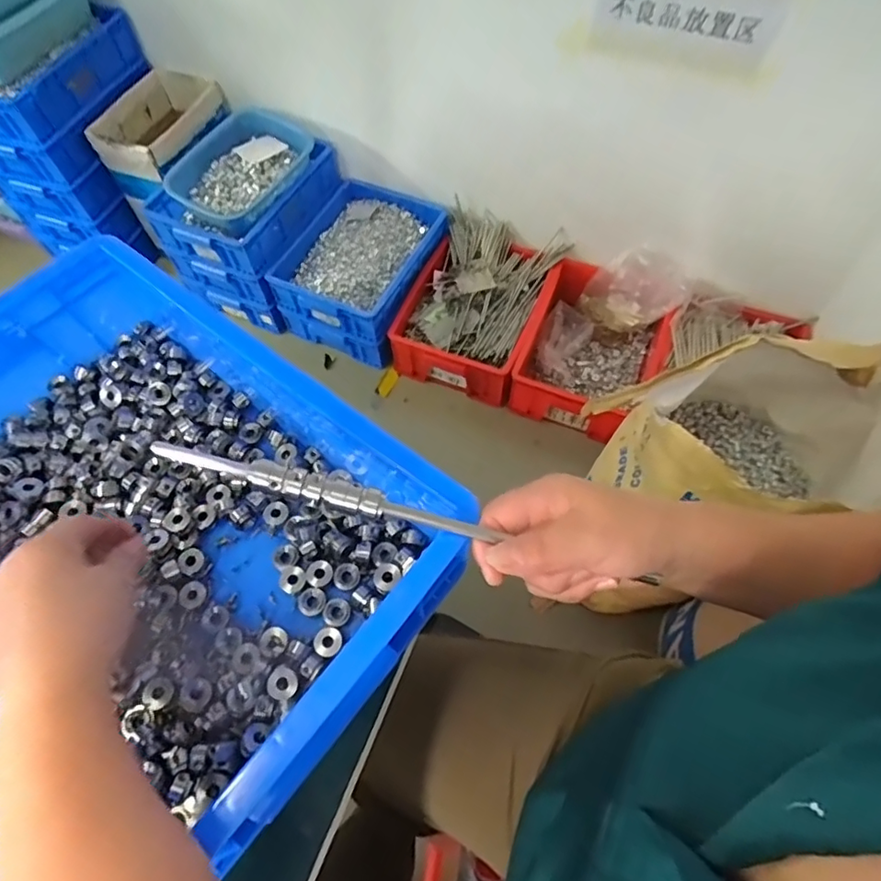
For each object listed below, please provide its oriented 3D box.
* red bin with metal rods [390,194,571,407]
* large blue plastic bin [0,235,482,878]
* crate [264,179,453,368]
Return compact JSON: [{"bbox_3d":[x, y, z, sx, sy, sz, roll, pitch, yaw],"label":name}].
[{"bbox_3d":[0.100,-0.371,1.463,0.338,0.168,0.506,22,63,13],"label":"red bin with metal rods"},{"bbox_3d":[-0.222,0.058,0.394,0.400,0.106,0.296,35,66,18],"label":"large blue plastic bin"},{"bbox_3d":[-0.201,-0.466,1.522,0.337,0.174,0.452,20,62,12],"label":"crate"}]

